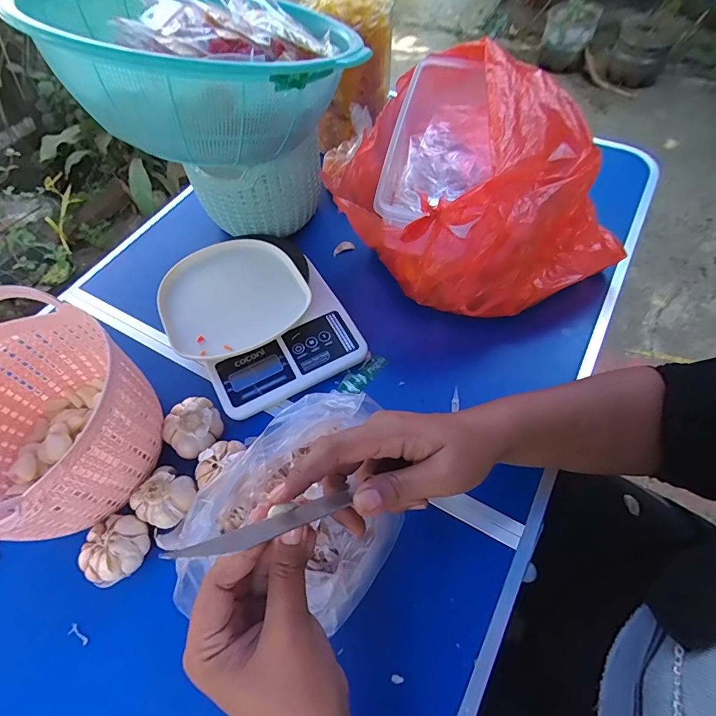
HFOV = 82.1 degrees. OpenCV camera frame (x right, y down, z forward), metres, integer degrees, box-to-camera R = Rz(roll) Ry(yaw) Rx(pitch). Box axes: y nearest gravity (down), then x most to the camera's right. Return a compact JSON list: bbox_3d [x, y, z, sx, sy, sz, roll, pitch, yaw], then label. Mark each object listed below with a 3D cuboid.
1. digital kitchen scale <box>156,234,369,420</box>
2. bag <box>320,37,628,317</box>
[{"bbox_3d":[-0.108,-0.048,0.444,0.174,0.056,0.185,-26,58,-12],"label":"digital kitchen scale"},{"bbox_3d":[0.107,-0.202,0.457,0.256,0.147,0.283,-11,57,-3],"label":"bag"}]

